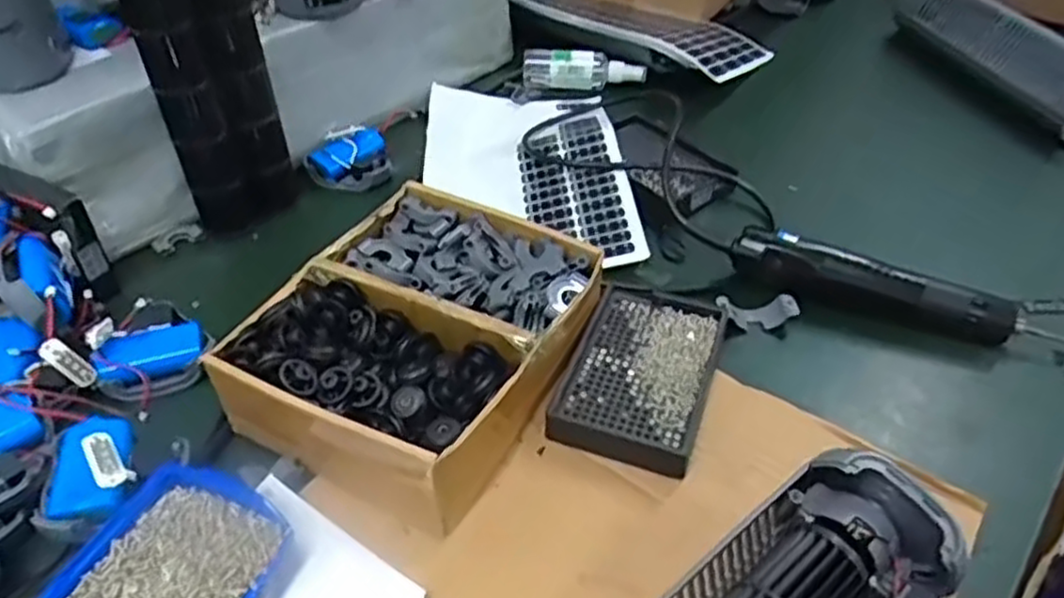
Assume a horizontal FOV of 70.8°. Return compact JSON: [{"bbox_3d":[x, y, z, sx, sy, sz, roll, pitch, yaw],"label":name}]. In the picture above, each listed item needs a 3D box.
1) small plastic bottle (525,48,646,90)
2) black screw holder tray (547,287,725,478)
[{"bbox_3d":[0.056,-0.250,0.821,0.133,0.040,0.034,6,42,7],"label":"small plastic bottle"},{"bbox_3d":[0.074,0.045,0.499,0.090,0.020,0.141,14,44,15],"label":"black screw holder tray"}]

